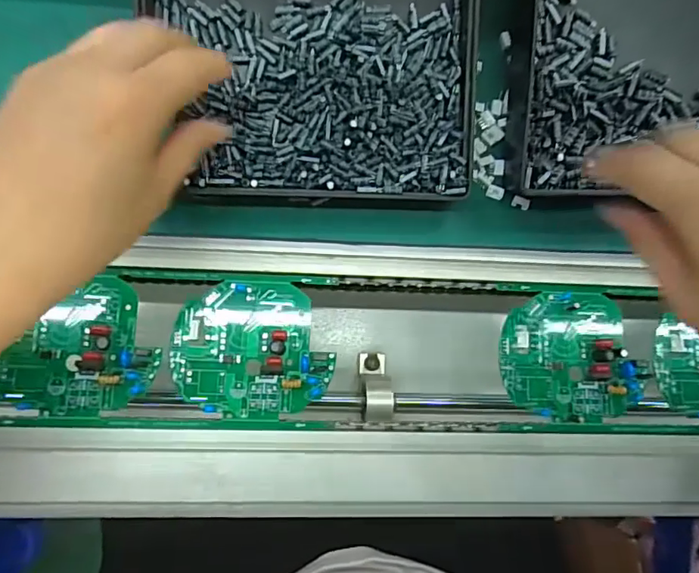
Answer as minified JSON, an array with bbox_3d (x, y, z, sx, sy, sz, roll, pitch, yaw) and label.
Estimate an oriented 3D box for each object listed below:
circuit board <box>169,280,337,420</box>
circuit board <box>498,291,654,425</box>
[{"bbox_3d":[-0.059,0.038,0.323,0.095,0.010,0.082,3,82,-5],"label":"circuit board"},{"bbox_3d":[0.146,0.045,0.342,0.093,0.014,0.082,-1,82,-6],"label":"circuit board"}]

